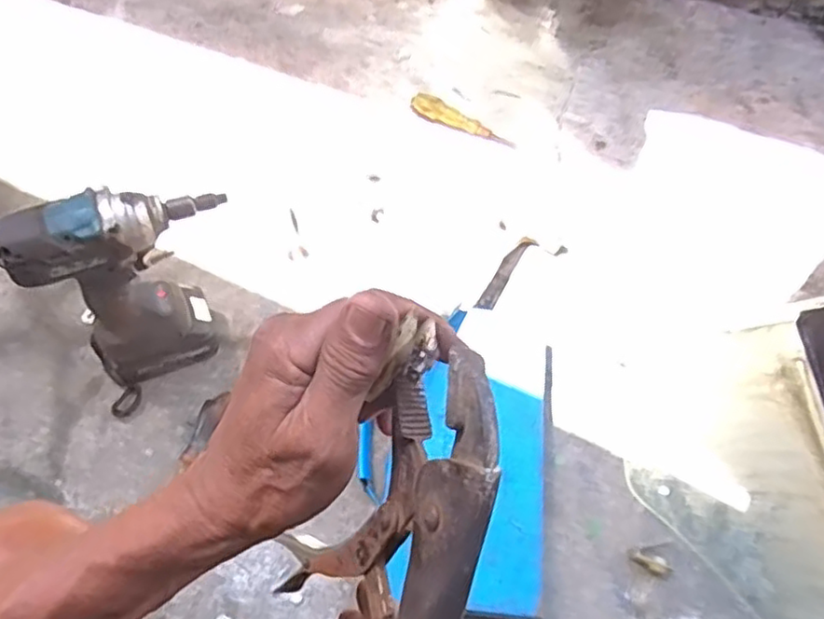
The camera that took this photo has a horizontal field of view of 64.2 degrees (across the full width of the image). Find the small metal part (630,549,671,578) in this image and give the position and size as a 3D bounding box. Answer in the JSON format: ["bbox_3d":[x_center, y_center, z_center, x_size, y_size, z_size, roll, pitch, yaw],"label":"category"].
[{"bbox_3d":[0.231,0.246,0.637,0.039,0.012,0.017,17,63,6],"label":"small metal part"}]

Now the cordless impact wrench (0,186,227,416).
[{"bbox_3d":[-0.254,-0.021,0.624,0.178,0.245,0.072,-36,70,-19],"label":"cordless impact wrench"}]

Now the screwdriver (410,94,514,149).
[{"bbox_3d":[0.067,-0.261,0.921,0.154,0.031,0.028,26,64,10],"label":"screwdriver"}]

